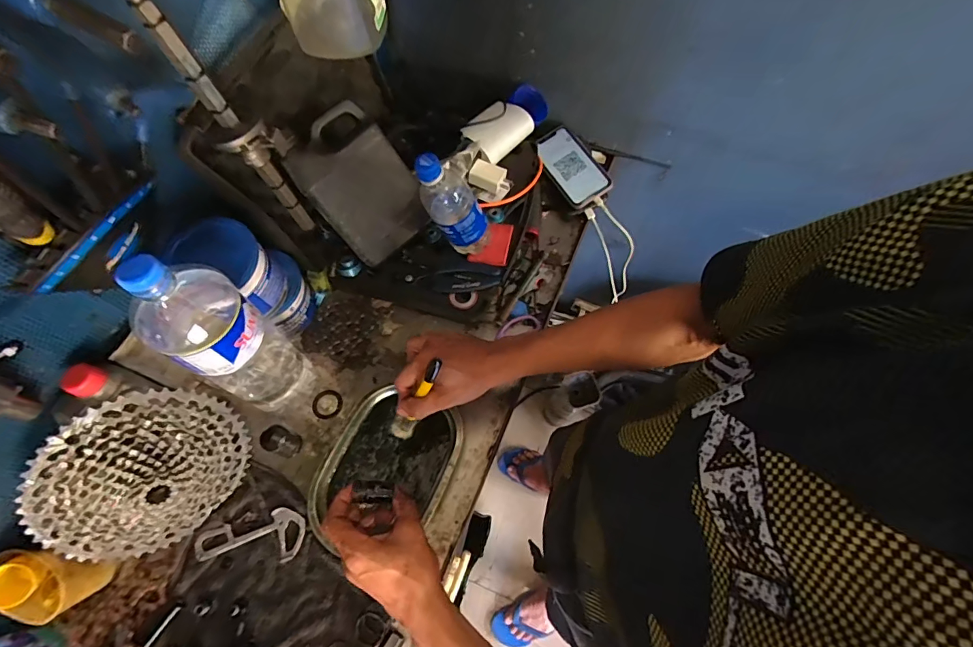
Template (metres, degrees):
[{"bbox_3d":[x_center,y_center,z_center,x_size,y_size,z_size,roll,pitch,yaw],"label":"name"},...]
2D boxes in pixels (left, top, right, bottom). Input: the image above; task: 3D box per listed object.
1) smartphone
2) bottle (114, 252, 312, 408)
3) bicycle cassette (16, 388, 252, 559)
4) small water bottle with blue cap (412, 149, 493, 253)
[{"bbox_3d":[0.147,-0.271,0.748,0.079,0.017,0.158,-34,71,0],"label":"smartphone"},{"bbox_3d":[-0.276,0.020,0.478,0.091,0.307,0.093,35,69,13],"label":"bottle"},{"bbox_3d":[-0.360,0.170,0.473,0.040,0.185,0.191,21,54,42],"label":"bicycle cassette"},{"bbox_3d":[-0.044,-0.158,0.578,0.055,0.169,0.059,4,63,29],"label":"small water bottle with blue cap"}]

